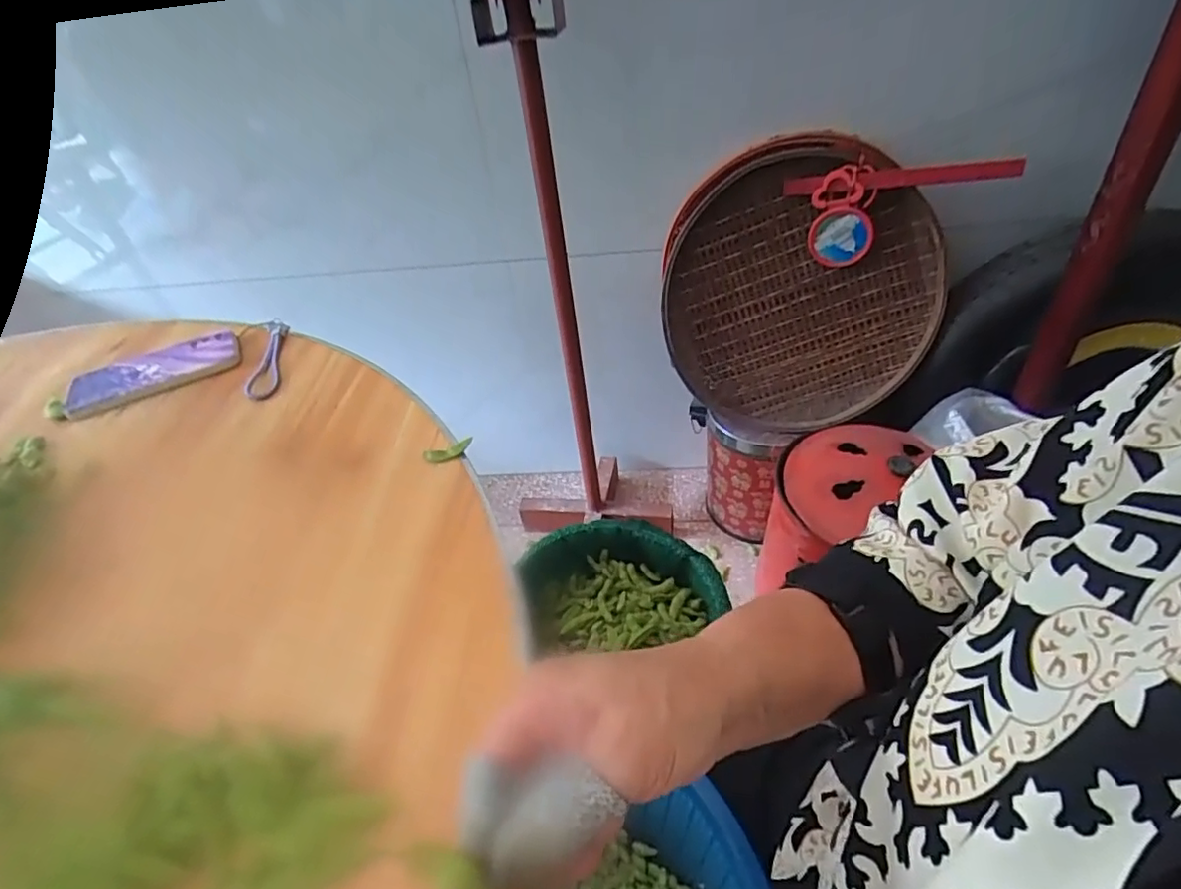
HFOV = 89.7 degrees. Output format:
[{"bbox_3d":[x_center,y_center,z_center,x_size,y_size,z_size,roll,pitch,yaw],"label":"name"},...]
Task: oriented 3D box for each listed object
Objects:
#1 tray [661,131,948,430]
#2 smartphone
[{"bbox_3d":[0.387,-0.284,1.114,0.516,0.507,0.058,-41,6,10],"label":"tray"},{"bbox_3d":[-0.457,-0.077,0.623,0.163,0.011,0.075,-23,44,-17],"label":"smartphone"}]

